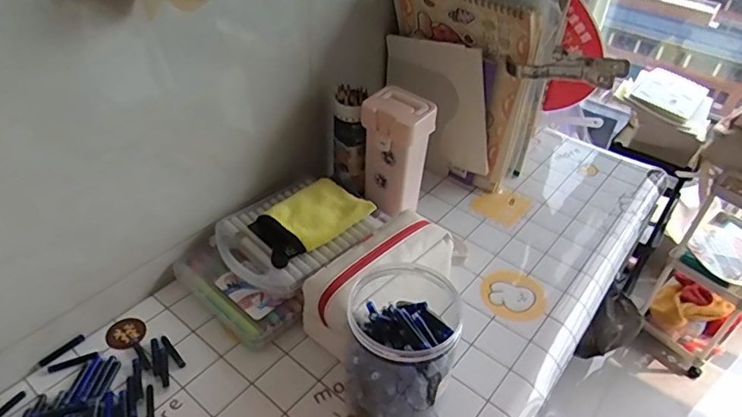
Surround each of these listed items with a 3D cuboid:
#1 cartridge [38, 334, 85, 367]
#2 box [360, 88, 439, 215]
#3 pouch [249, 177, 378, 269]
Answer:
[{"bbox_3d":[-0.327,0.151,0.550,0.008,0.005,0.047,28,46,24],"label":"cartridge"},{"bbox_3d":[0.033,-0.072,0.695,0.078,0.155,0.058,24,44,20],"label":"box"},{"bbox_3d":[-0.074,0.012,0.642,0.141,0.025,0.082,-32,50,-30],"label":"pouch"}]

